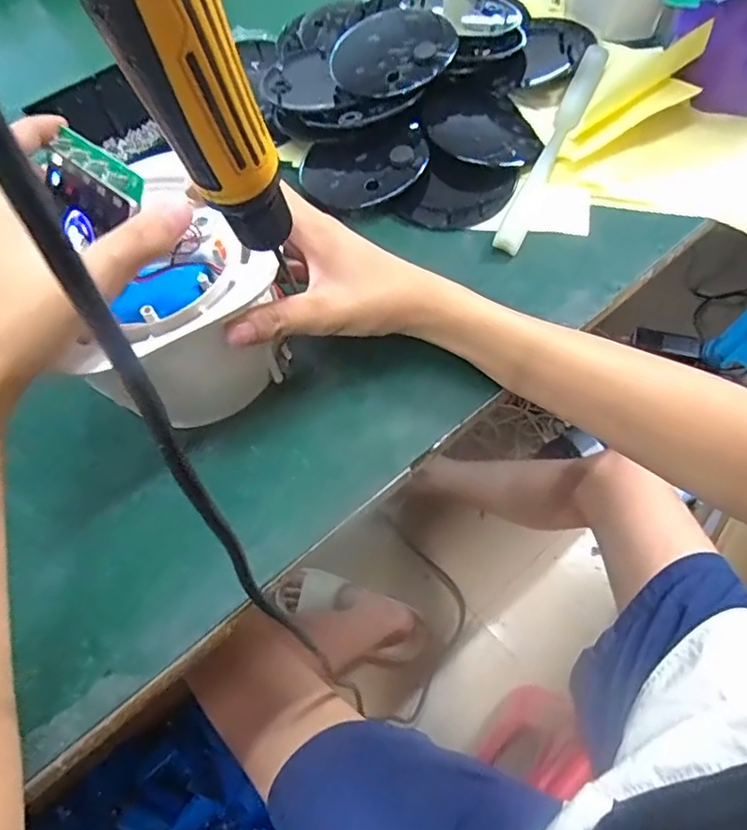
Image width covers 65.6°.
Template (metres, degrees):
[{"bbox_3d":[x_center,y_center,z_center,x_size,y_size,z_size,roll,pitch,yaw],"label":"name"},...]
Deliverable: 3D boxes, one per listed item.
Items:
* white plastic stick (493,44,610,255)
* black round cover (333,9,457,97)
[{"bbox_3d":[0.142,-0.213,0.449,0.019,0.015,0.228,21,66,16],"label":"white plastic stick"},{"bbox_3d":[0.015,-0.291,0.466,0.091,0.013,0.089,-5,71,15],"label":"black round cover"}]

